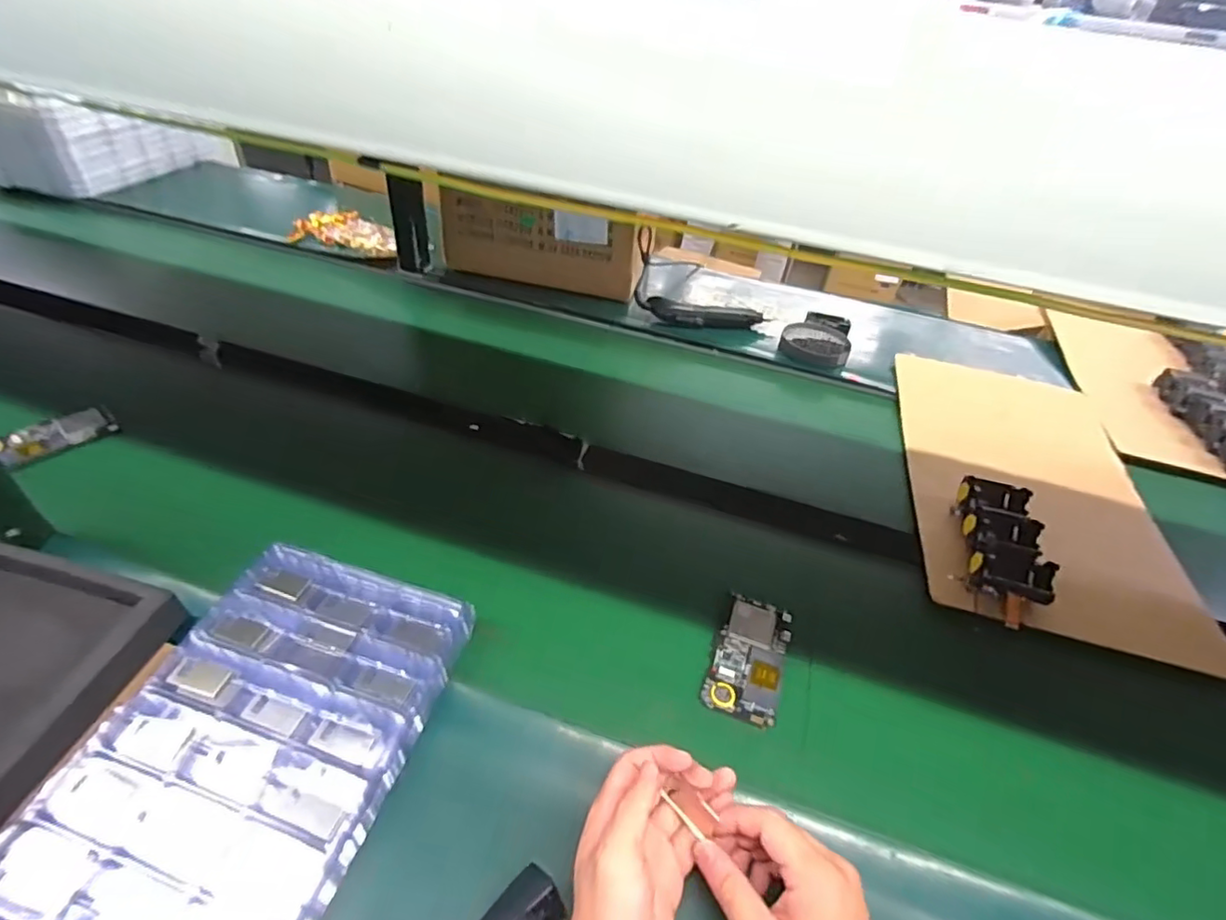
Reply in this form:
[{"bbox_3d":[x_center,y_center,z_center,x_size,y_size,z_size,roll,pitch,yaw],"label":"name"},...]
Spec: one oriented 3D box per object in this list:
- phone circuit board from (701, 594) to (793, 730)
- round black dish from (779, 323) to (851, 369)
[{"bbox_3d":[0.129,0.182,0.547,0.064,0.011,0.124,18,42,12],"label":"phone circuit board"},{"bbox_3d":[0.346,-0.204,0.996,0.110,0.026,0.122,19,42,13],"label":"round black dish"}]

